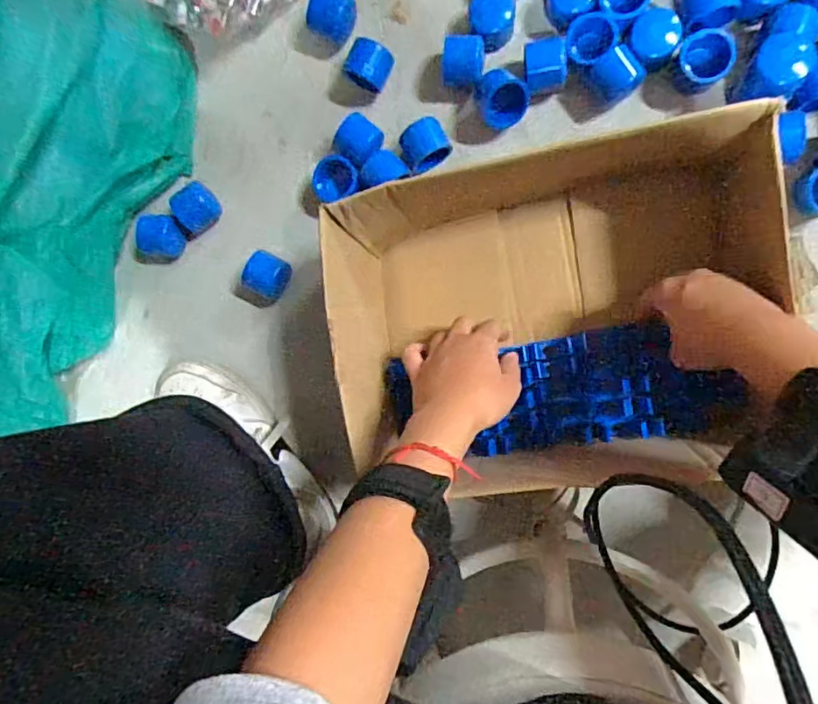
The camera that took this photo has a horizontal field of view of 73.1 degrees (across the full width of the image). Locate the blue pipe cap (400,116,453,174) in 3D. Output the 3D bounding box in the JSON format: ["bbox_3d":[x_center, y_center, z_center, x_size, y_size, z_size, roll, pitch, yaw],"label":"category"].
[{"bbox_3d":[0.015,-0.176,0.474,0.039,0.034,0.035,-30,89,10],"label":"blue pipe cap"}]

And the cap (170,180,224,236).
[{"bbox_3d":[-0.201,-0.137,0.523,0.037,0.031,0.036,-41,88,9],"label":"cap"}]

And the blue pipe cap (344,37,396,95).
[{"bbox_3d":[-0.033,-0.245,0.472,0.034,0.030,0.034,29,98,6],"label":"blue pipe cap"}]

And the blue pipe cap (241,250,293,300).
[{"bbox_3d":[-0.129,-0.071,0.512,0.033,0.036,0.038,31,98,5],"label":"blue pipe cap"}]

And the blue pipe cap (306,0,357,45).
[{"bbox_3d":[-0.066,-0.287,0.468,0.033,0.029,0.036,23,97,6],"label":"blue pipe cap"}]

